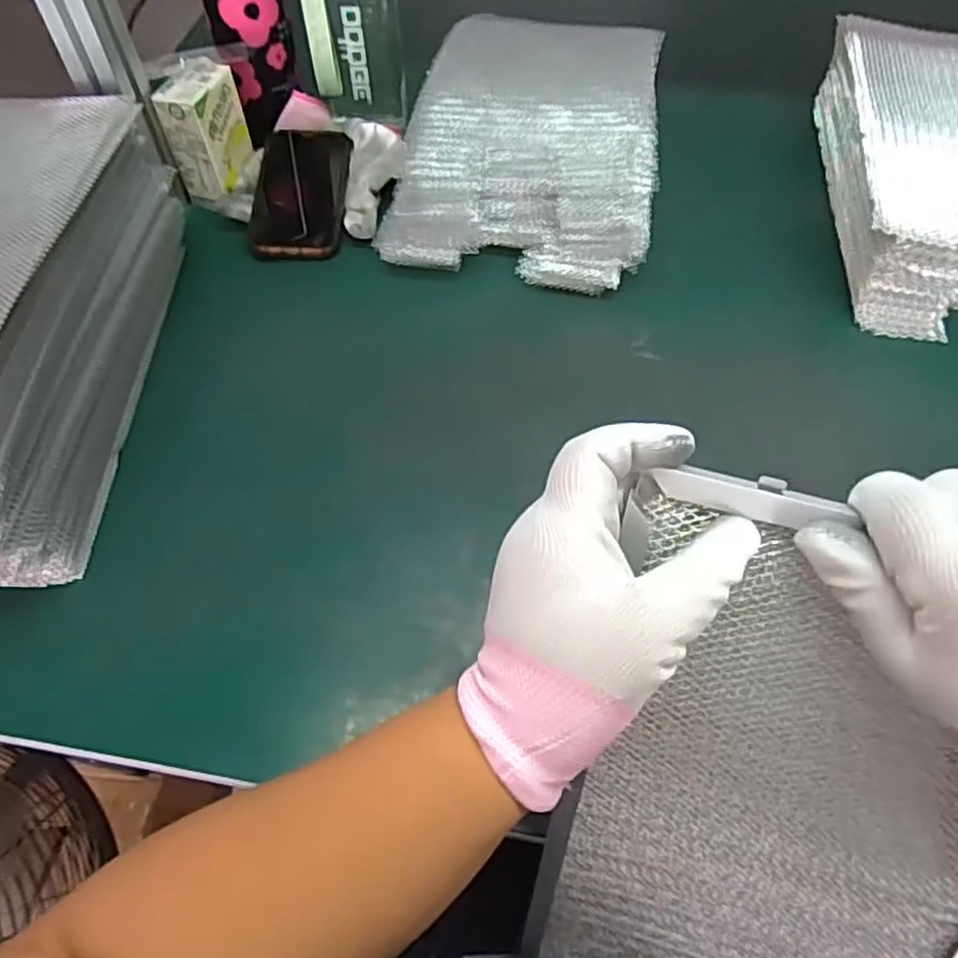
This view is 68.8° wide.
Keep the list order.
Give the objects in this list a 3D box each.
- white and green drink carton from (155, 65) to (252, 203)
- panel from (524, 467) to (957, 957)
[{"bbox_3d":[-0.243,-0.315,0.630,0.047,0.089,0.072,24,60,15],"label":"white and green drink carton"},{"bbox_3d":[0.142,0.166,0.329,0.197,0.334,0.011,12,27,10],"label":"panel"}]

